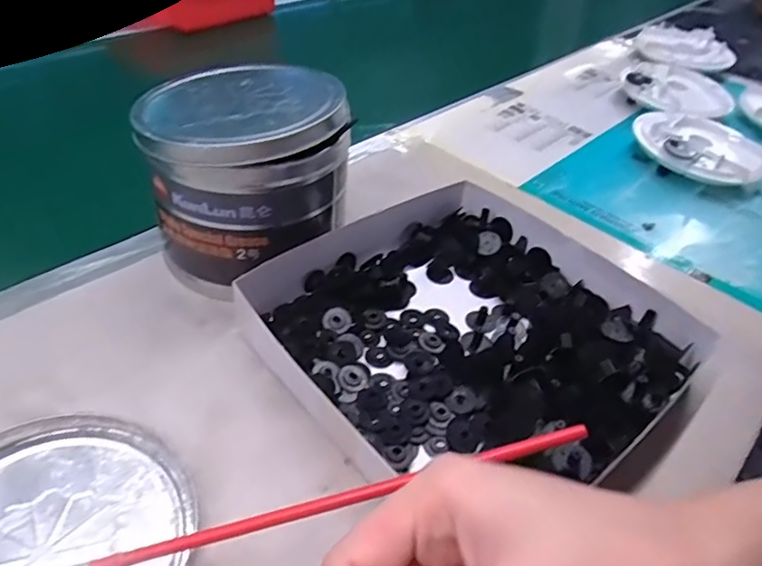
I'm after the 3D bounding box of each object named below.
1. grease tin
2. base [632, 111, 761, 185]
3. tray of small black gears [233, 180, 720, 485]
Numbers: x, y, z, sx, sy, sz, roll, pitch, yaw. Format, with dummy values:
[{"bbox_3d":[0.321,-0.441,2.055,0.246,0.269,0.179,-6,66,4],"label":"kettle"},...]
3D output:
[{"bbox_3d":[-0.088,-0.072,0.369,0.122,0.110,0.120,-11,43,-19],"label":"grease tin"},{"bbox_3d":[0.304,-0.130,0.539,0.111,0.036,0.121,-20,47,-26],"label":"base"},{"bbox_3d":[0.050,0.025,0.343,0.209,0.034,0.217,-25,49,-31],"label":"tray of small black gears"}]

